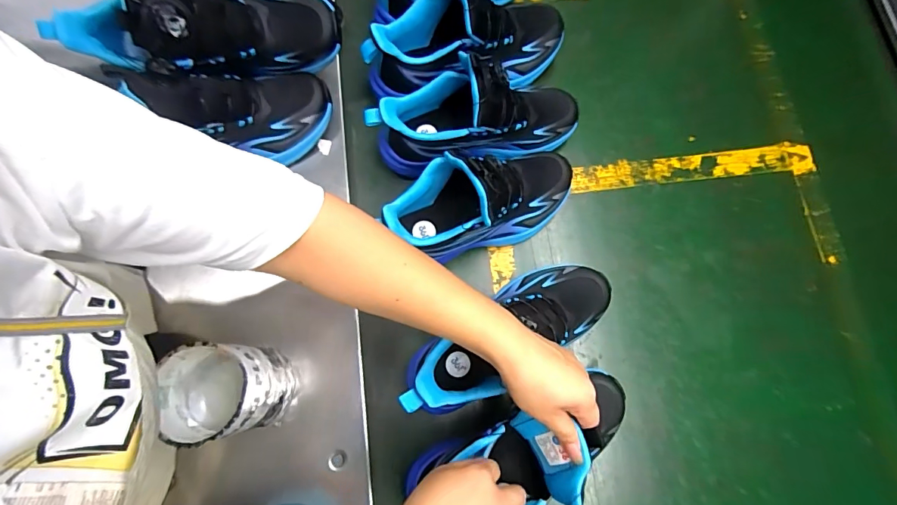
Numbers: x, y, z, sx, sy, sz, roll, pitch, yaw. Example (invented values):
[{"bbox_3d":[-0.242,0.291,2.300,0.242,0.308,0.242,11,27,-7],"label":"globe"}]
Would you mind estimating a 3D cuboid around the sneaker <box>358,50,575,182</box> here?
[{"bbox_3d":[0.034,-0.163,0.497,0.245,0.149,0.087,-12,77,-3],"label":"sneaker"}]

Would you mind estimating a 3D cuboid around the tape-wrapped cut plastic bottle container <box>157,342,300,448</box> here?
[{"bbox_3d":[-0.211,0.133,0.420,0.083,0.124,0.080,1,78,3],"label":"tape-wrapped cut plastic bottle container"}]

